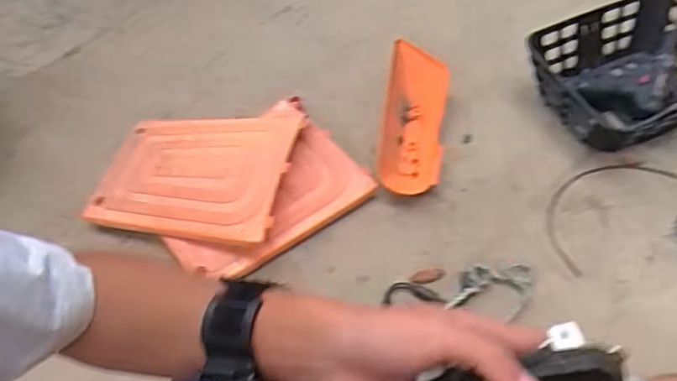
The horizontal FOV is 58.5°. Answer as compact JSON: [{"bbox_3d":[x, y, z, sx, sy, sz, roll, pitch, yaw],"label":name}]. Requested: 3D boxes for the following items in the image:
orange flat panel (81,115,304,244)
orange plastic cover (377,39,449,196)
[{"bbox_3d":[-0.250,-0.031,1.026,0.346,0.023,0.258,-1,51,17],"label":"orange flat panel"},{"bbox_3d":[0.132,-0.131,1.104,0.116,0.054,0.325,5,55,9],"label":"orange plastic cover"}]

